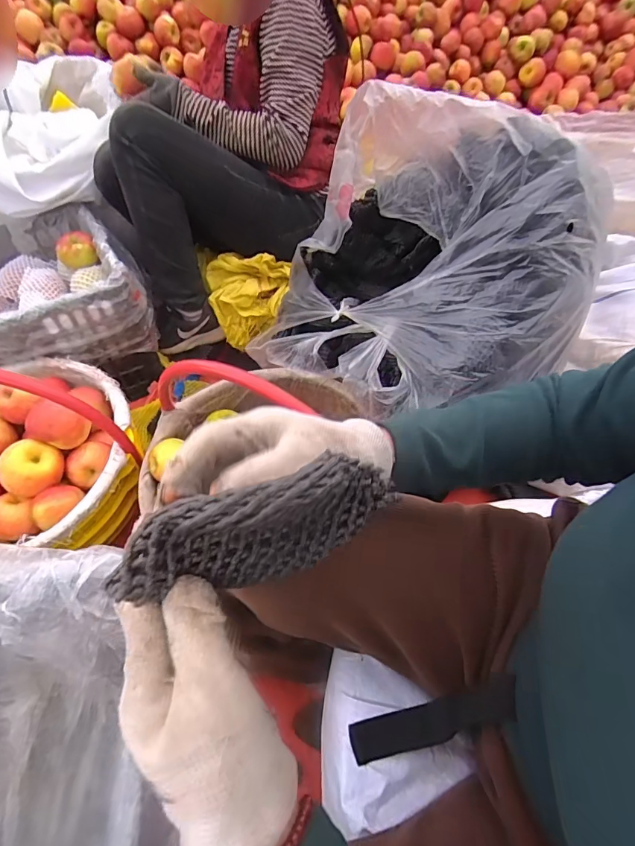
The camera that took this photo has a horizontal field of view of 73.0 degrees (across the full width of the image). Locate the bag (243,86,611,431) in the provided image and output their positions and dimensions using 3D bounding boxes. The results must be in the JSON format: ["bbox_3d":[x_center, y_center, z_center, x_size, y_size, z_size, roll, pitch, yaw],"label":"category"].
[{"bbox_3d":[0.134,-0.226,0.644,0.459,0.346,0.344,33,61,23],"label":"bag"}]

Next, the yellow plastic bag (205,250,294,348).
[{"bbox_3d":[-0.146,-0.280,0.967,0.180,0.135,0.162,-11,54,-7],"label":"yellow plastic bag"}]

